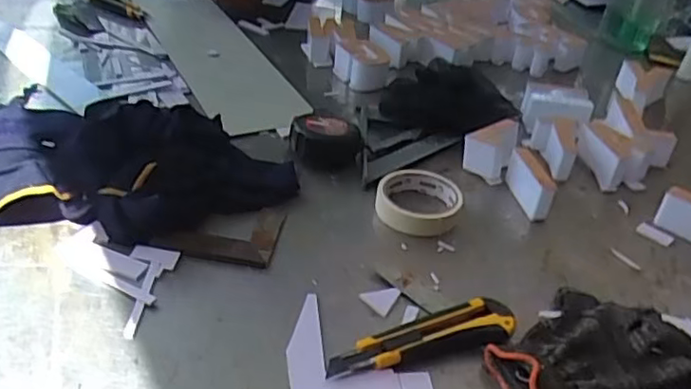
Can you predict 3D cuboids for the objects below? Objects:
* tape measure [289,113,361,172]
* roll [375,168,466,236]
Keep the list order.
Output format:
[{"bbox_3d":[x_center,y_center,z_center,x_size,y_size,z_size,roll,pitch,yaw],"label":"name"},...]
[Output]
[{"bbox_3d":[-0.024,-0.070,0.757,0.087,0.038,0.095,6,34,-1],"label":"tape measure"},{"bbox_3d":[0.079,0.006,0.671,0.089,0.026,0.091,4,34,-3],"label":"roll"}]

